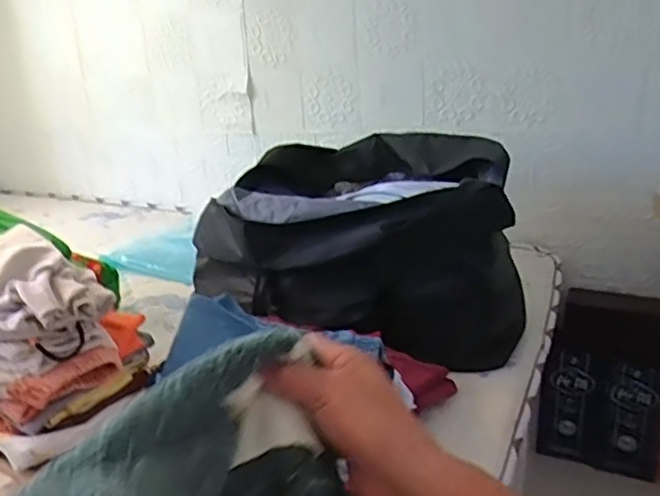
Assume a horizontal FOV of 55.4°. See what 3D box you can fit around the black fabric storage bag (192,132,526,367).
[{"bbox_3d":[0.067,-0.037,1.242,0.603,0.303,0.573,5,19,17],"label":"black fabric storage bag"}]

